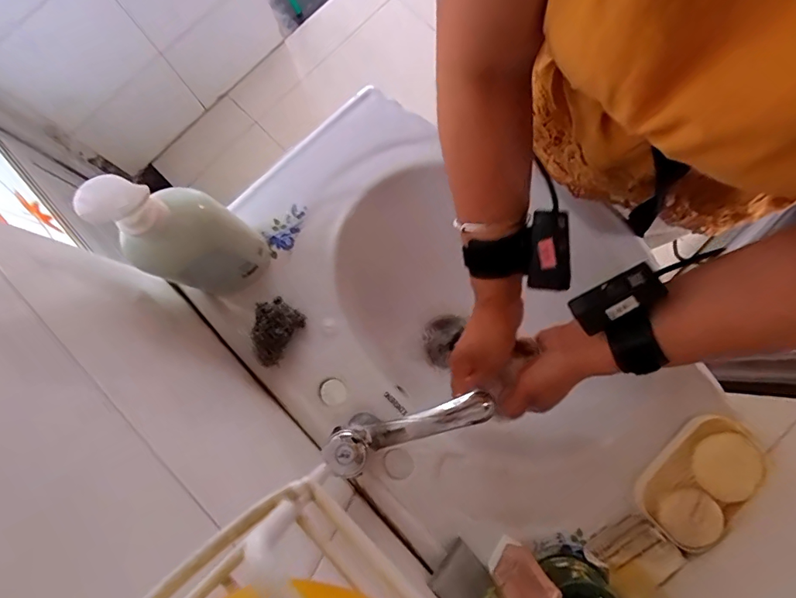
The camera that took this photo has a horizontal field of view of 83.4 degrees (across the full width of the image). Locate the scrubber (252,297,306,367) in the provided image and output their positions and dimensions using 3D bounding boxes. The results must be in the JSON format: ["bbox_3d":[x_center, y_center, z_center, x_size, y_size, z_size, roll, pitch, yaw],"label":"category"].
[{"bbox_3d":[-0.137,0.036,0.495,0.044,0.045,0.067,26,83,7],"label":"scrubber"}]

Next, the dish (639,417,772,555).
[{"bbox_3d":[0.305,0.183,0.452,0.079,0.030,0.129,40,85,8],"label":"dish"}]

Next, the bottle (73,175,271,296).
[{"bbox_3d":[-0.191,-0.057,0.425,0.091,0.208,0.056,-43,81,-4],"label":"bottle"}]

